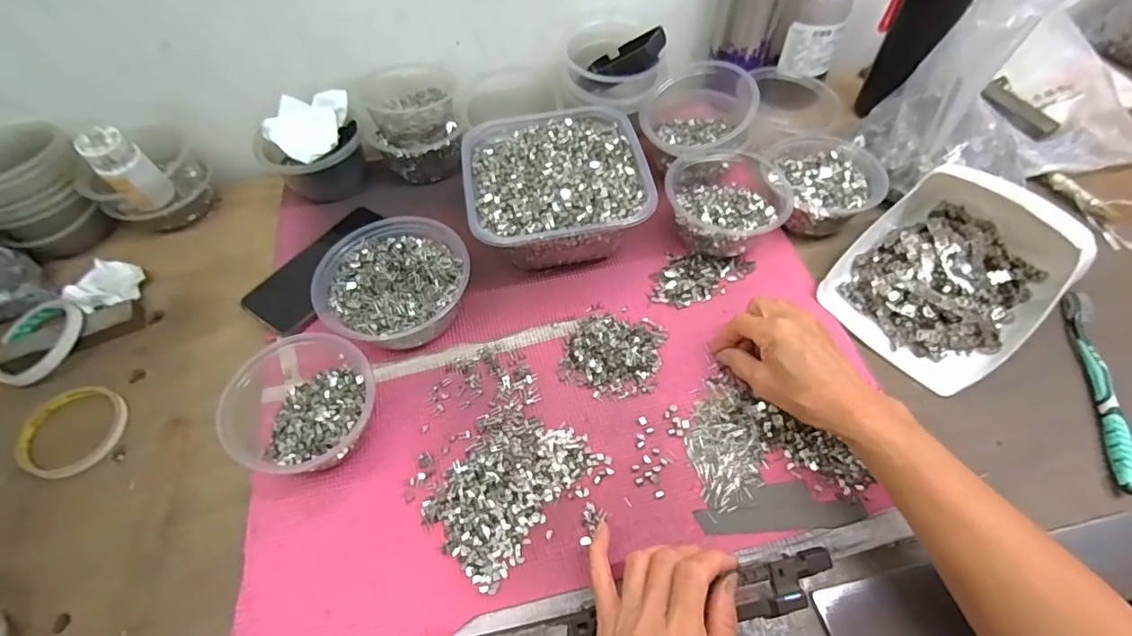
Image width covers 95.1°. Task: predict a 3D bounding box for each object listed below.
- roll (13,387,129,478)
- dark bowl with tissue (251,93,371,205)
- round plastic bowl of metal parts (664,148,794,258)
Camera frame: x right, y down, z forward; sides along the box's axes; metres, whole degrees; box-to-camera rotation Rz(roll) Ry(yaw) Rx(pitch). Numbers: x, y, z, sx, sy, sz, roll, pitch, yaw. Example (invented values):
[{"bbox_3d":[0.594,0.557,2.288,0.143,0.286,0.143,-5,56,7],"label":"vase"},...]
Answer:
[{"bbox_3d":[-0.437,0.099,0.457,0.085,0.009,0.082,-1,62,2],"label":"roll"},{"bbox_3d":[-0.277,-0.179,0.578,0.108,0.100,0.086,-21,58,-11],"label":"dark bowl with tissue"},{"bbox_3d":[0.157,-0.119,0.515,0.113,0.045,0.122,-1,62,2],"label":"round plastic bowl of metal parts"}]

